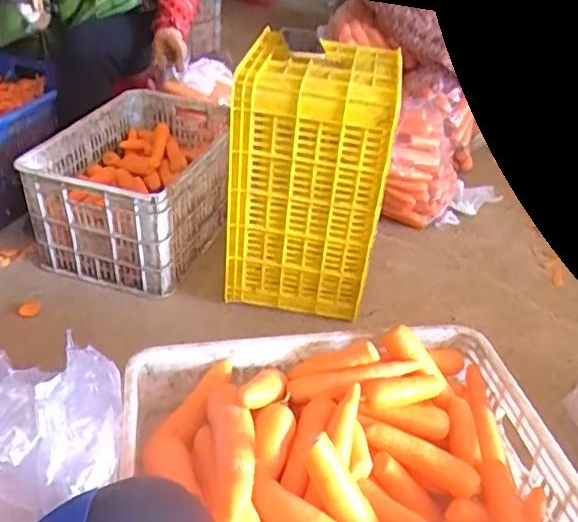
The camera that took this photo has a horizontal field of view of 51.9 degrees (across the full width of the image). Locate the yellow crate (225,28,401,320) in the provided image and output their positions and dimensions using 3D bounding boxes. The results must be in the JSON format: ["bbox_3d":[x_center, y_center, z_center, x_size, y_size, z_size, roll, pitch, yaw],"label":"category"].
[{"bbox_3d":[0.050,-0.178,1.269,0.293,0.487,0.287,8,36,6],"label":"yellow crate"}]

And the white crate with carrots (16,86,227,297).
[{"bbox_3d":[-0.340,-0.198,1.471,0.353,0.249,0.543,13,37,12],"label":"white crate with carrots"}]

